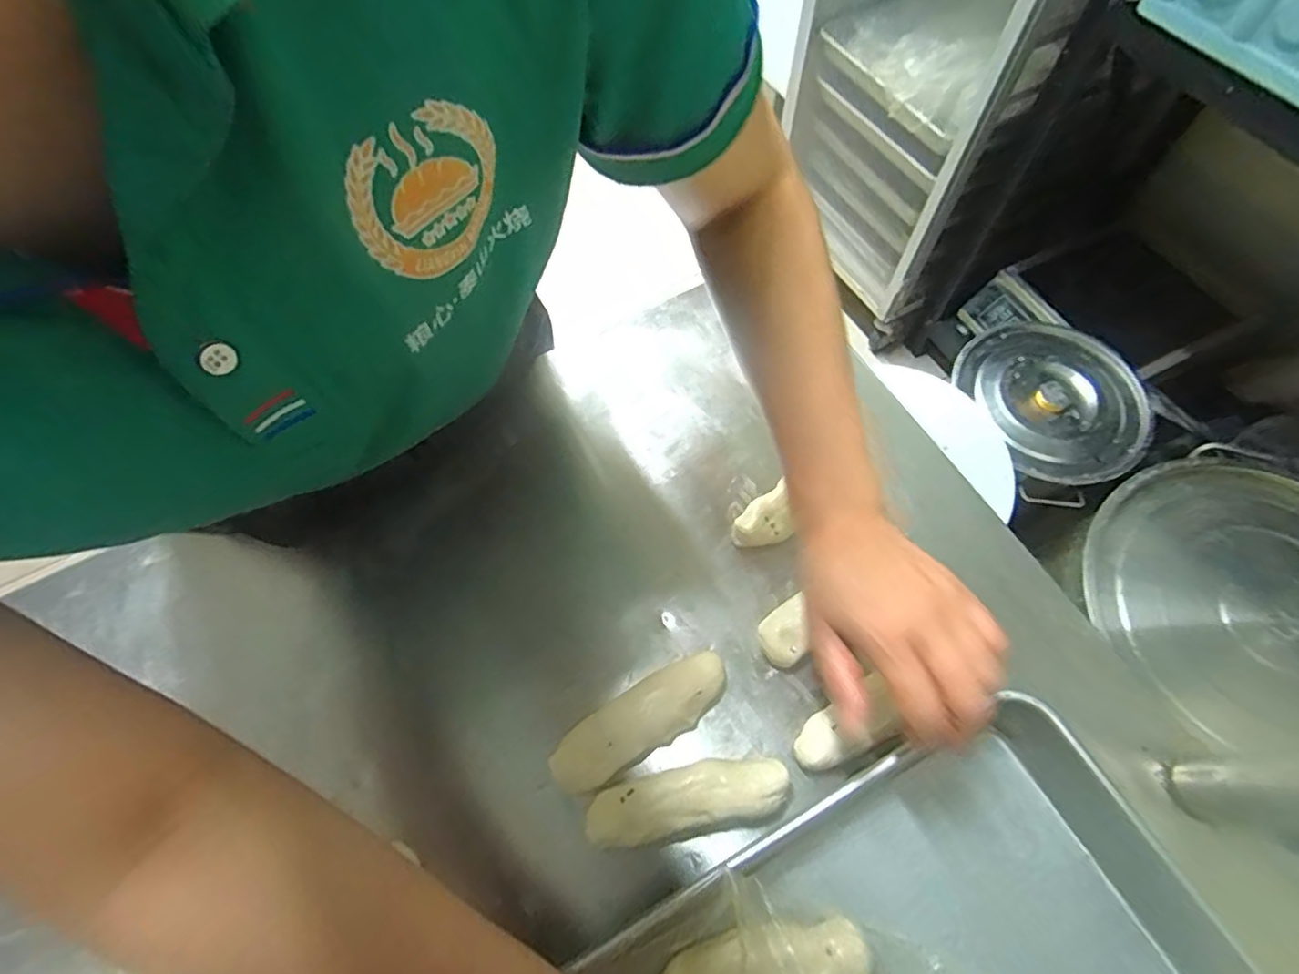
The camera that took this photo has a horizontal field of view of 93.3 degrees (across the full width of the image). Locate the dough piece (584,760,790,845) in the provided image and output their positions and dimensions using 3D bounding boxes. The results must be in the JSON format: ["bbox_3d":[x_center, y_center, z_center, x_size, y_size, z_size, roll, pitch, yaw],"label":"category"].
[{"bbox_3d":[0.022,0.194,0.383,0.123,0.028,0.034,-9,64,-2],"label":"dough piece"}]

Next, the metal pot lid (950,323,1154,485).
[{"bbox_3d":[0.697,-0.158,1.050,0.277,0.053,0.321,-20,65,-7],"label":"metal pot lid"}]

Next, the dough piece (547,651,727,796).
[{"bbox_3d":[-0.006,0.149,0.402,0.127,0.034,0.042,-28,67,-11],"label":"dough piece"}]

